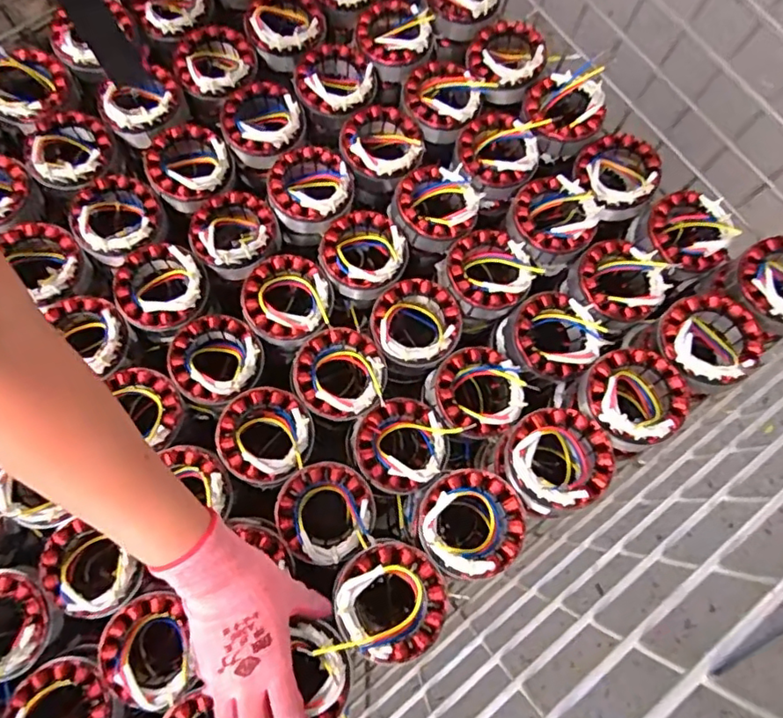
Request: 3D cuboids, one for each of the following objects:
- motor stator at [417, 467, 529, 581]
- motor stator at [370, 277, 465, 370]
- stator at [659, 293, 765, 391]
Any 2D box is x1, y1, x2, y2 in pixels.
[{"bbox_3d":[0.066,0.136,0.474,0.085,0.052,0.083,0,77,-1],"label":"motor stator"},{"bbox_3d":[0.026,-0.036,0.553,0.087,0.042,0.084,0,77,-1],"label":"motor stator"},{"bbox_3d":[0.284,-0.016,0.512,0.084,0.059,0.083,0,77,-1],"label":"stator"}]

